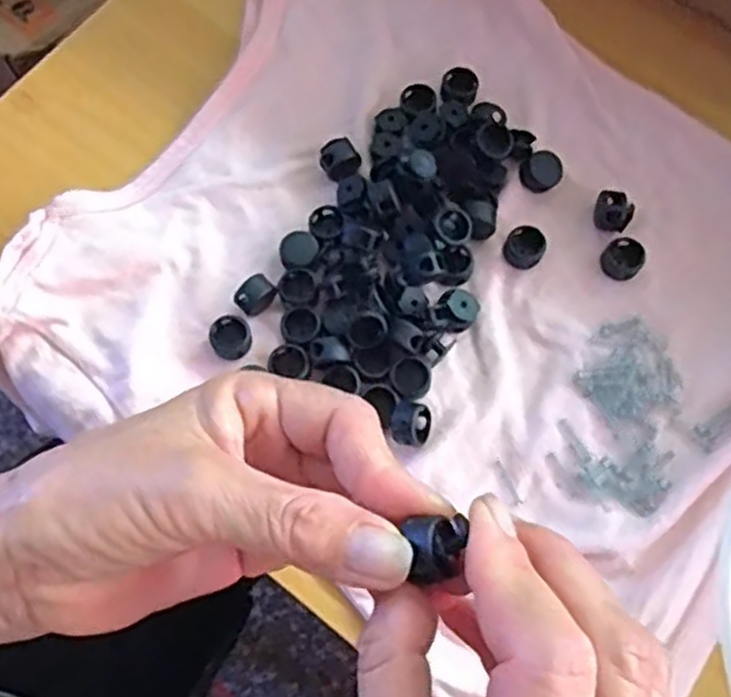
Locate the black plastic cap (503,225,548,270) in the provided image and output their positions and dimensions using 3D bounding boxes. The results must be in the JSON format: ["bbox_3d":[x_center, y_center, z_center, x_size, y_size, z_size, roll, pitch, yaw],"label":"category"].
[{"bbox_3d":[0.069,-0.044,0.333,0.017,0.007,0.018,0,69,-1],"label":"black plastic cap"}]

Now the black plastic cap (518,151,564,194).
[{"bbox_3d":[0.079,-0.079,0.342,0.018,0.009,0.016,-26,72,-10],"label":"black plastic cap"}]

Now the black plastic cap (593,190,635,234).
[{"bbox_3d":[0.108,-0.060,0.335,0.016,0.009,0.016,0,69,-1],"label":"black plastic cap"}]

